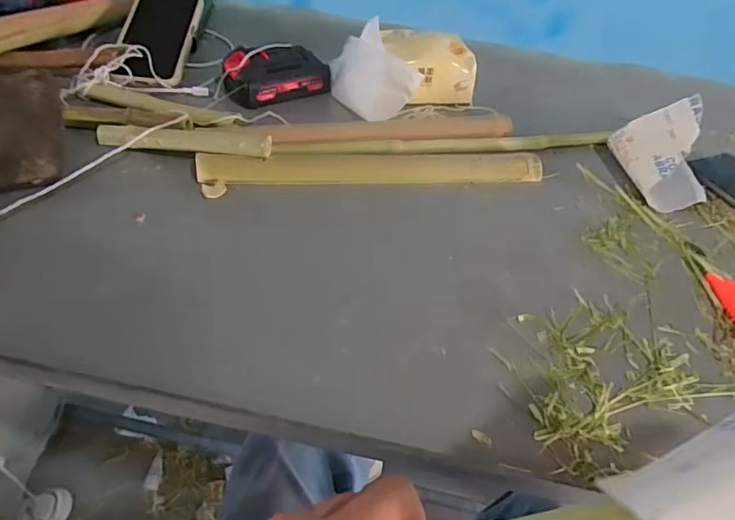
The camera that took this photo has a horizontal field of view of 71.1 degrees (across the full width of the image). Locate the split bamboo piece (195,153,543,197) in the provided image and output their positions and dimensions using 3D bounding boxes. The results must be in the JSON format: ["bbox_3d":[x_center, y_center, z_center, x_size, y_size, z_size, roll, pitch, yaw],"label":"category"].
[{"bbox_3d":[0.011,-0.089,0.504,0.335,0.018,0.042,-5,46,-12],"label":"split bamboo piece"}]

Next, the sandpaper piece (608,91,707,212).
[{"bbox_3d":[0.309,-0.111,0.526,0.075,0.072,0.102,-1,46,-8],"label":"sandpaper piece"}]

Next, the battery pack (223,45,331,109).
[{"bbox_3d":[-0.103,-0.216,0.600,0.120,0.054,0.066,-18,50,-23],"label":"battery pack"}]

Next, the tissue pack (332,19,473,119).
[{"bbox_3d":[0.045,-0.223,0.603,0.164,0.067,0.110,-2,46,-9],"label":"tissue pack"}]

